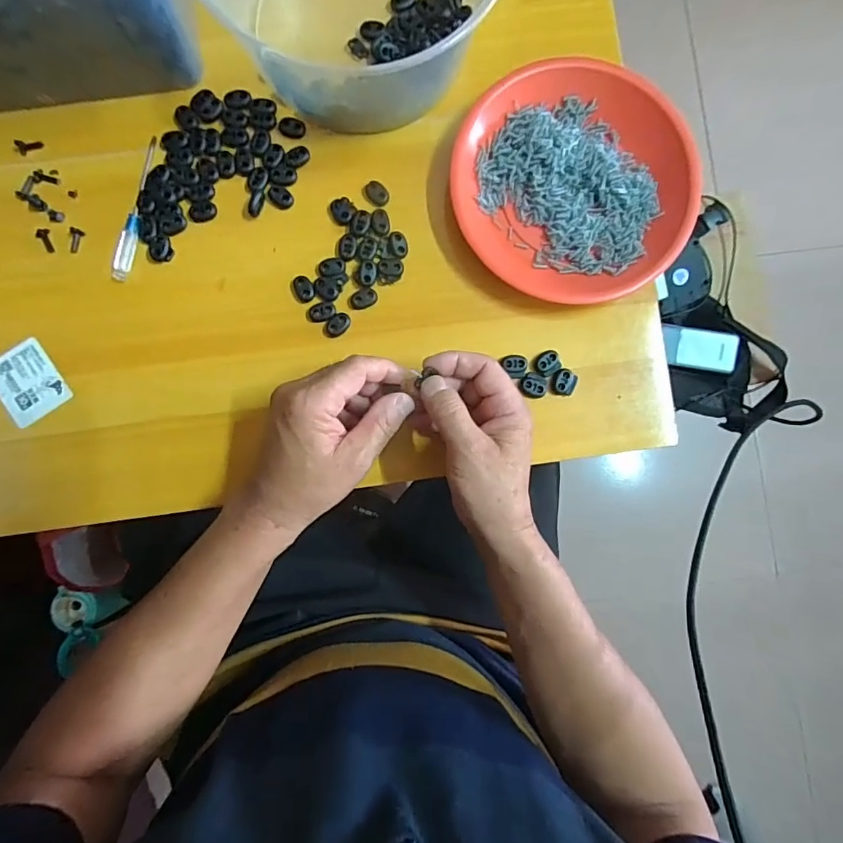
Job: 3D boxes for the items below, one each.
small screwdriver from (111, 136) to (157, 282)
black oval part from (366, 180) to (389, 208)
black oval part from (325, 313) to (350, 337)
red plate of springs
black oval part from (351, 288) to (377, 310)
[{"bbox_3d":[-0.231,-0.171,0.394,0.015,0.009,0.118,10,87,-1],"label":"small screwdriver"},{"bbox_3d":[-0.037,-0.187,0.403,0.017,0.004,0.022,-32,89,-3],"label":"black oval part"},{"bbox_3d":[-0.067,-0.078,0.395,0.021,0.004,0.015,-39,89,-3],"label":"black oval part"},{"bbox_3d":[0.123,-0.192,0.395,0.187,0.030,0.168,40,87,0],"label":"red plate of springs"},{"bbox_3d":[-0.047,-0.100,0.398,0.021,0.007,0.015,-17,88,-3],"label":"black oval part"}]

